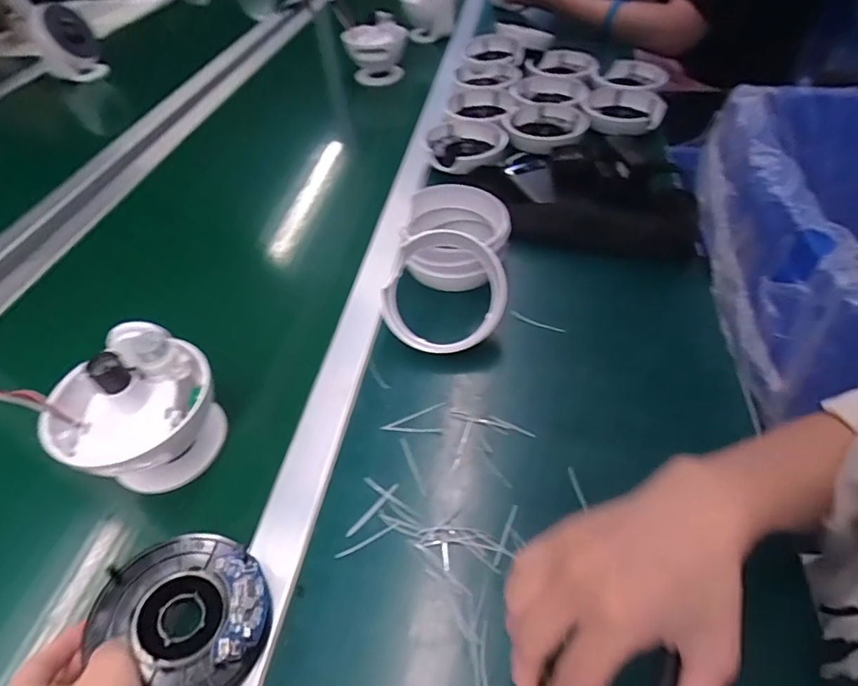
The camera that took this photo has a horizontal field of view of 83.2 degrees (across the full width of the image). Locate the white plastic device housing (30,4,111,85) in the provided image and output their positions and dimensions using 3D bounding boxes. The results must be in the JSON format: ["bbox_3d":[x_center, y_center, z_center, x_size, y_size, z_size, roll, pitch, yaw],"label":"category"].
[{"bbox_3d":[-0.765,-0.625,1.019,0.117,0.131,0.078,-30,54,-17],"label":"white plastic device housing"}]

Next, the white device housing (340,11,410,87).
[{"bbox_3d":[-0.100,-0.548,0.921,0.116,0.116,0.089,-7,51,1],"label":"white device housing"}]

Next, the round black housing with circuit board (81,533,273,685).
[{"bbox_3d":[-0.155,0.174,0.315,0.103,0.025,0.086,31,52,14],"label":"round black housing with circuit board"}]

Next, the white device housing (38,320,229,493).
[{"bbox_3d":[-0.229,0.052,0.382,0.103,0.105,0.113,-3,51,4],"label":"white device housing"}]

